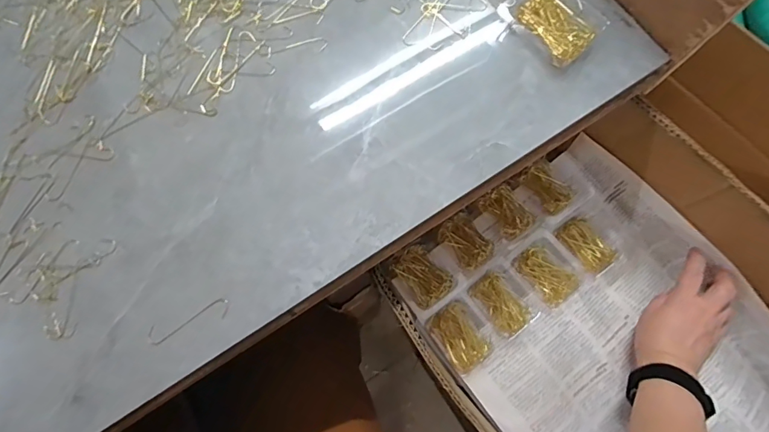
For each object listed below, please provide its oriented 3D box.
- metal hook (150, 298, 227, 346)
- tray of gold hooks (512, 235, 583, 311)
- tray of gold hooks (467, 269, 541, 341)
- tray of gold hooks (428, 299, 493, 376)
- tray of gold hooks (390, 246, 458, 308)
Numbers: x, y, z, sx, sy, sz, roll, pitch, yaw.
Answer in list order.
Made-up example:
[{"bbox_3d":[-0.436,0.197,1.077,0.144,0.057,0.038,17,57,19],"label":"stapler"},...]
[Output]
[{"bbox_3d":[-0.151,0.082,0.340,0.064,0.004,0.016,-20,77,-7],"label":"metal hook"},{"bbox_3d":[0.204,0.068,0.541,0.057,0.017,0.077,-40,78,-11],"label":"tray of gold hooks"},{"bbox_3d":[0.146,0.104,0.531,0.055,0.017,0.079,-35,77,-9],"label":"tray of gold hooks"},{"bbox_3d":[0.093,0.143,0.524,0.055,0.015,0.077,-33,77,-9],"label":"tray of gold hooks"},{"bbox_3d":[0.048,0.071,0.532,0.054,0.017,0.071,-36,77,-10],"label":"tray of gold hooks"}]

